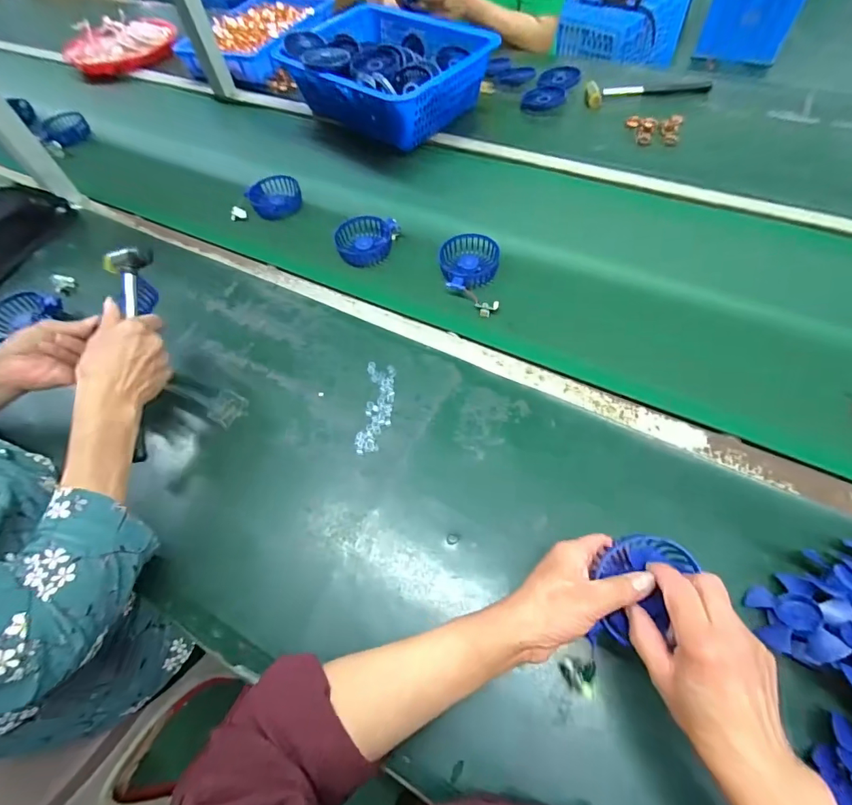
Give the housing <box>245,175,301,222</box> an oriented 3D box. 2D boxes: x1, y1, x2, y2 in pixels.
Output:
[{"bbox_3d":[-0.260,-0.359,0.762,0.086,0.024,0.089,-2,60,3],"label":"housing"}]

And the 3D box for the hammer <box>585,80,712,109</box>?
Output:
[{"bbox_3d":[0.438,-0.621,0.860,0.247,0.021,0.054,-8,59,0],"label":"hammer"}]

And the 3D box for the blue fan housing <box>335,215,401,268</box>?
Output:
[{"bbox_3d":[-0.093,-0.255,0.687,0.096,0.029,0.081,-1,60,4],"label":"blue fan housing"}]

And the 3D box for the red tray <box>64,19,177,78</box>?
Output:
[{"bbox_3d":[-0.760,-0.894,1.098,0.269,0.059,0.204,-28,60,-11],"label":"red tray"}]

